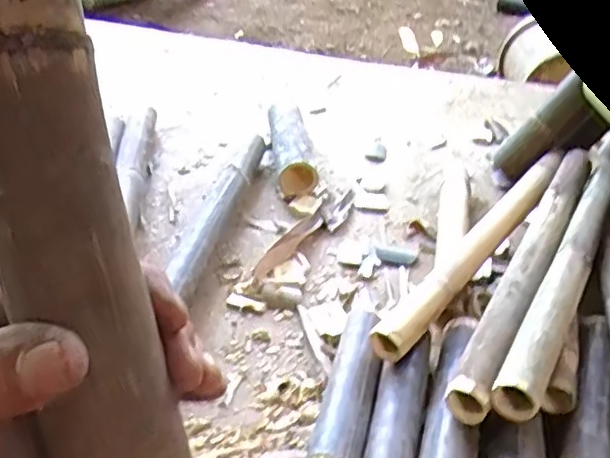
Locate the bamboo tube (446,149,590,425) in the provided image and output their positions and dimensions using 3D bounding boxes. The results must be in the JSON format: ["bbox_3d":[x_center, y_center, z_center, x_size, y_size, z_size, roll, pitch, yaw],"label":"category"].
[{"bbox_3d":[0.328,0.027,0.897,0.051,0.038,0.648,22,40,22],"label":"bamboo tube"}]

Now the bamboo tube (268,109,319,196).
[{"bbox_3d":[-0.026,-0.153,1.223,0.075,0.071,0.240,-2,36,-7],"label":"bamboo tube"}]

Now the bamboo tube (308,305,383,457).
[{"bbox_3d":[0.055,0.190,0.753,0.058,0.053,0.262,11,36,11],"label":"bamboo tube"}]

